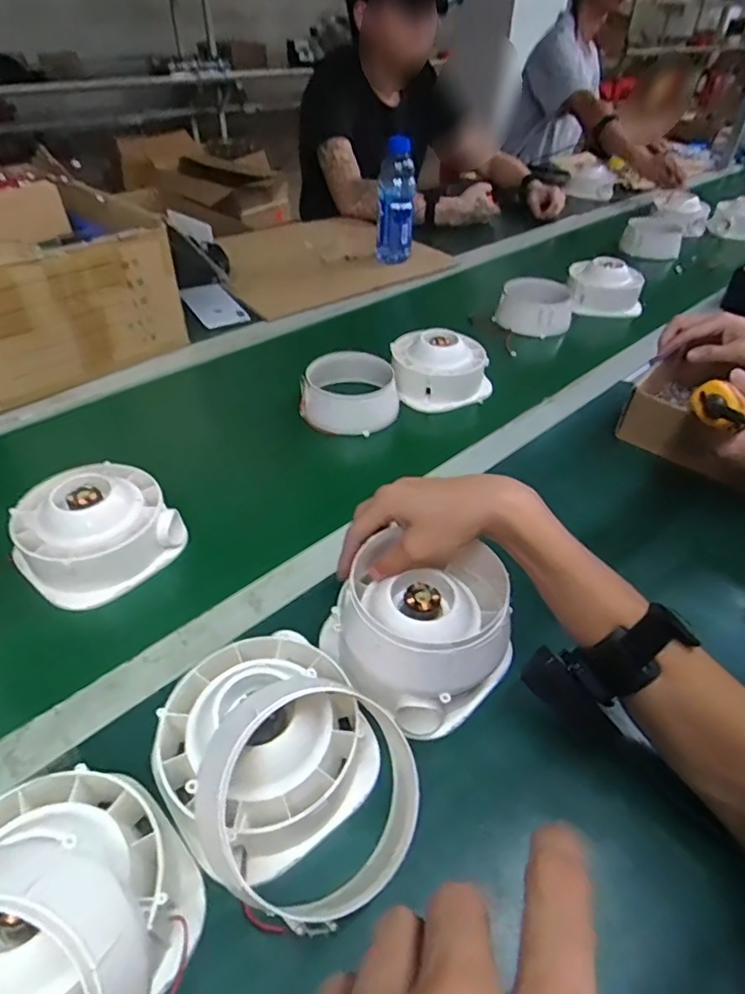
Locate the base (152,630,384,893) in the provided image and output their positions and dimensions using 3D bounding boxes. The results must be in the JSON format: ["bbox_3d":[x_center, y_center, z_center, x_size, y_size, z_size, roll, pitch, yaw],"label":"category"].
[{"bbox_3d":[-0.073,0.161,0.369,0.130,0.064,0.130,-29,50,-28],"label":"base"}]

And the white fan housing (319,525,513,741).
[{"bbox_3d":[0.040,0.097,0.425,0.125,0.093,0.135,11,44,11],"label":"white fan housing"}]

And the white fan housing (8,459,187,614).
[{"bbox_3d":[-0.265,0.028,0.523,0.132,0.074,0.115,-34,53,-32],"label":"white fan housing"}]

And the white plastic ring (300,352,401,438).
[{"bbox_3d":[-0.027,-0.137,0.727,0.118,0.067,0.118,0,43,0],"label":"white plastic ring"}]

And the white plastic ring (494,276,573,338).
[{"bbox_3d":[0.276,-0.318,0.933,0.129,0.062,0.111,11,44,11],"label":"white plastic ring"}]

